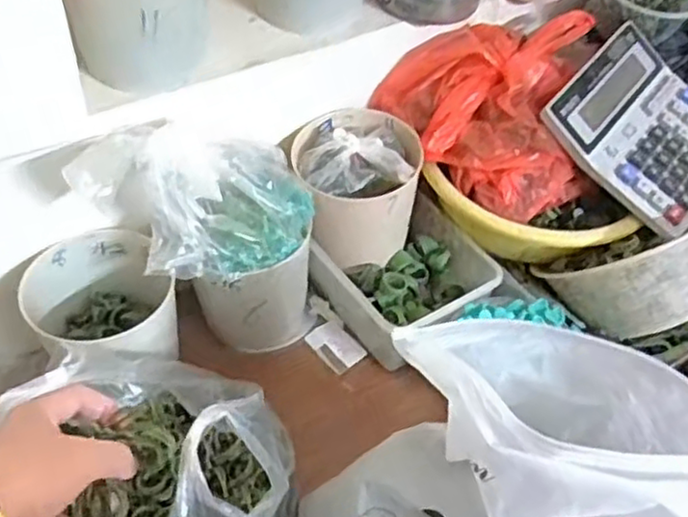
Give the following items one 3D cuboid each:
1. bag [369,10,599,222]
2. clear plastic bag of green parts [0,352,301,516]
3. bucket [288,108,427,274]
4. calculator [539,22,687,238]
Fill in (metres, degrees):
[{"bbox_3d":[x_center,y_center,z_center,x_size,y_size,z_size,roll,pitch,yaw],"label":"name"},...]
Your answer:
[{"bbox_3d":[0.163,-0.142,0.650,0.210,0.089,0.176,-23,52,-22],"label":"bag"},{"bbox_3d":[-0.118,0.137,0.467,0.164,0.164,0.179,-5,47,-6],"label":"clear plastic bag of green parts"},{"bbox_3d":[0.011,-0.065,0.651,0.109,0.103,0.101,1,47,-1],"label":"bucket"},{"bbox_3d":[0.279,-0.122,0.635,0.159,0.021,0.161,44,66,4],"label":"calculator"}]

